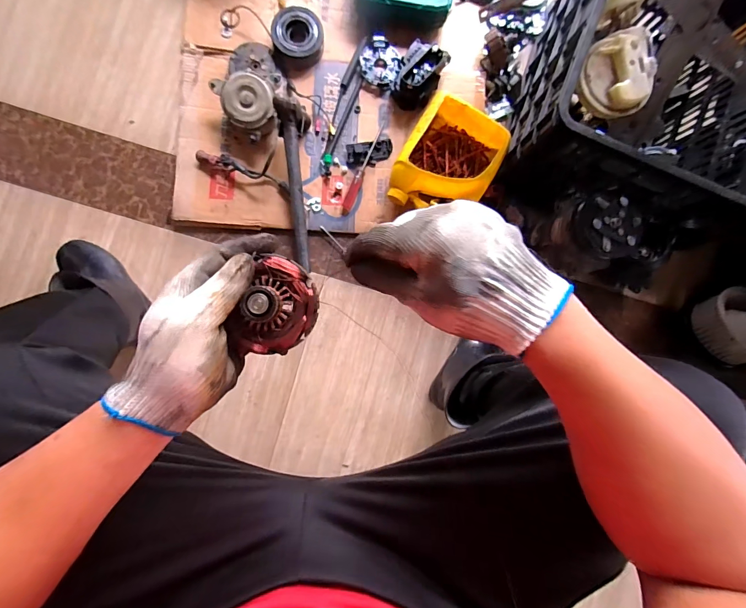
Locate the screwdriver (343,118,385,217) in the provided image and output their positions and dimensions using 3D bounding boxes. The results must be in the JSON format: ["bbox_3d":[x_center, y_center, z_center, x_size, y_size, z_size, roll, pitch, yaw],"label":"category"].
[{"bbox_3d":[-0.022,-0.288,0.766,0.021,0.020,0.212,21,84,0],"label":"screwdriver"}]

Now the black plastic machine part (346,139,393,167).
[{"bbox_3d":[-0.006,-0.317,0.763,0.097,0.016,0.049,-9,85,-3],"label":"black plastic machine part"}]

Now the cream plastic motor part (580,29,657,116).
[{"bbox_3d":[0.377,-0.354,0.558,0.110,0.039,0.117,9,87,-5],"label":"cream plastic motor part"}]

